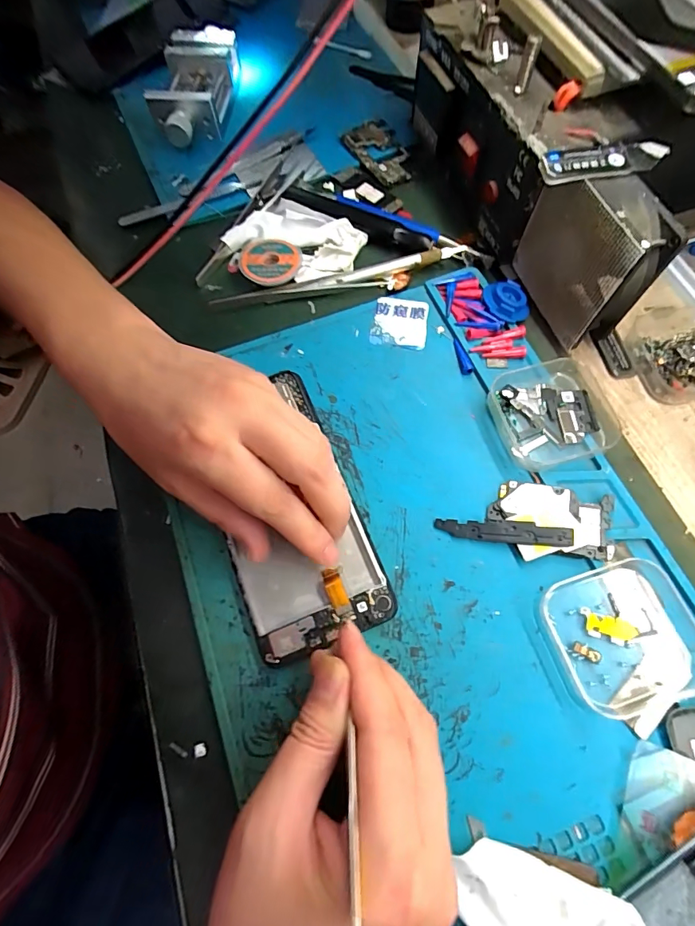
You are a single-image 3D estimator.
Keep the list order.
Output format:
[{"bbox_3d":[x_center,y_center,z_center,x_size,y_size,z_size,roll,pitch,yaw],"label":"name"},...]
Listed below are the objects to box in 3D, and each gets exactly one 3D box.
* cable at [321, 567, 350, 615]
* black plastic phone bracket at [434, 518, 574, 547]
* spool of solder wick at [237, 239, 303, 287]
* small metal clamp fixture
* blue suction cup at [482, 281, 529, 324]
[{"bbox_3d":[-0.006,0.067,0.235,0.011,0.004,0.024,-17,62,-5],"label":"cable"},{"bbox_3d":[0.085,0.038,0.245,0.071,0.004,0.012,2,86,12],"label":"black plastic phone bracket"},{"bbox_3d":[-0.056,-0.147,0.327,0.044,0.009,0.040,0,67,2],"label":"spool of solder wick"},{"bbox_3d":[-0.134,-0.327,0.391,0.058,0.035,0.123,5,67,4],"label":"small metal clamp fixture"},{"bbox_3d":[0.108,-0.110,0.302,0.028,0.007,0.032,-19,68,-6],"label":"blue suction cup"}]

